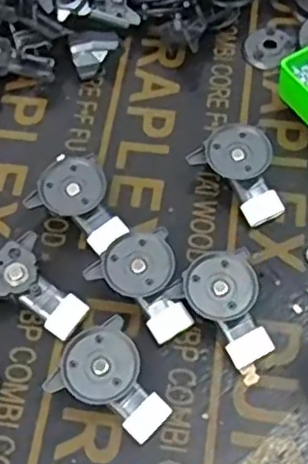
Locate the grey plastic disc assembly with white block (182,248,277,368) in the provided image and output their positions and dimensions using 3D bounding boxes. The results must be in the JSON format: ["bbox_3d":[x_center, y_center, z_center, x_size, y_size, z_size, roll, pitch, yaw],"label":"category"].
[{"bbox_3d":[0.044,0.047,0.398,0.044,0.030,0.064,-12,61,-4],"label":"grey plastic disc assembly with white block"}]

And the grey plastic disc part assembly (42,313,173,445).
[{"bbox_3d":[-0.025,0.090,0.376,0.053,0.028,0.065,-35,66,-16],"label":"grey plastic disc part assembly"}]

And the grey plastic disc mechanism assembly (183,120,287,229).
[{"bbox_3d":[0.063,-0.038,0.445,0.047,0.030,0.067,-32,65,-15],"label":"grey plastic disc mechanism assembly"}]

